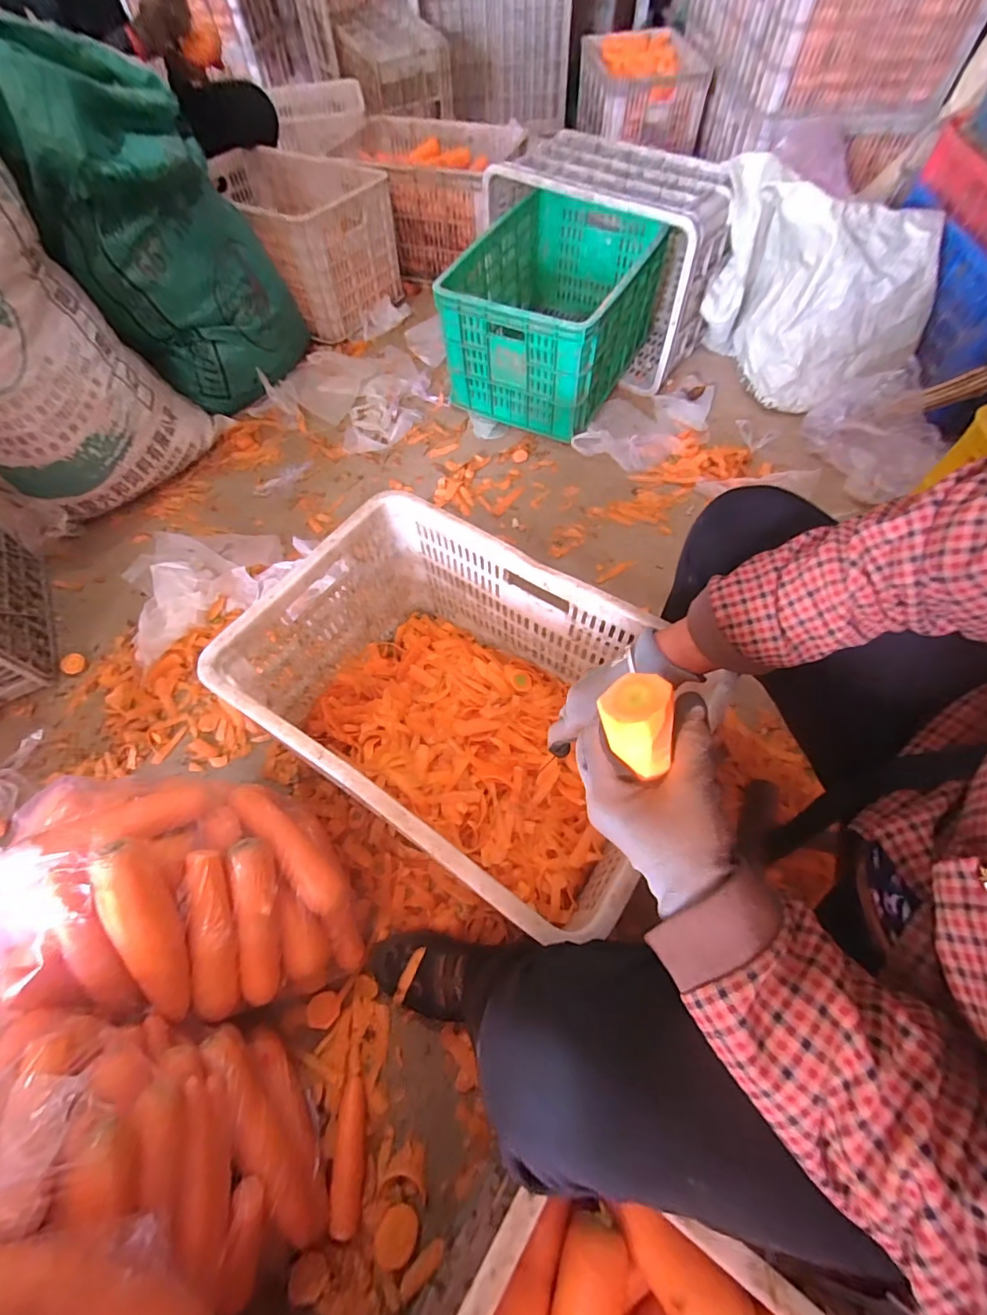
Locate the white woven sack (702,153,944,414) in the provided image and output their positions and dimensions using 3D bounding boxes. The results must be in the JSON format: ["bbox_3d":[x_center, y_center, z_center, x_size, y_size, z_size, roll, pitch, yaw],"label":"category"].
[{"bbox_3d":[0.679,-0.769,1.060,0.462,0.329,0.221,20,63,13],"label":"white woven sack"}]

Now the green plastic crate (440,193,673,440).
[{"bbox_3d":[0.148,-0.807,1.157,0.364,0.260,0.523,25,64,15],"label":"green plastic crate"}]

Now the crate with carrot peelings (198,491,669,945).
[{"bbox_3d":[-0.042,0.077,0.674,0.509,0.268,0.367,30,66,17],"label":"crate with carrot peelings"}]

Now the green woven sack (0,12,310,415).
[{"bbox_3d":[-0.647,-0.833,0.995,0.362,0.525,0.298,-19,62,-8],"label":"green woven sack"}]

